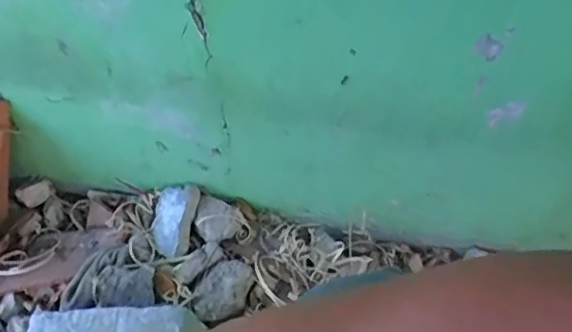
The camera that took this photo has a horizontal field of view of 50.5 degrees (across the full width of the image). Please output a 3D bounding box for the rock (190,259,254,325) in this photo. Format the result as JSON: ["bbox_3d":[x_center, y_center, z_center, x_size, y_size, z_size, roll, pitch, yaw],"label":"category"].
[{"bbox_3d":[-0.089,0.174,0.852,0.068,0.031,0.093,17,54,17],"label":"rock"}]

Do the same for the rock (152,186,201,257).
[{"bbox_3d":[-0.168,0.079,0.909,0.070,0.027,0.106,16,94,37],"label":"rock"}]

